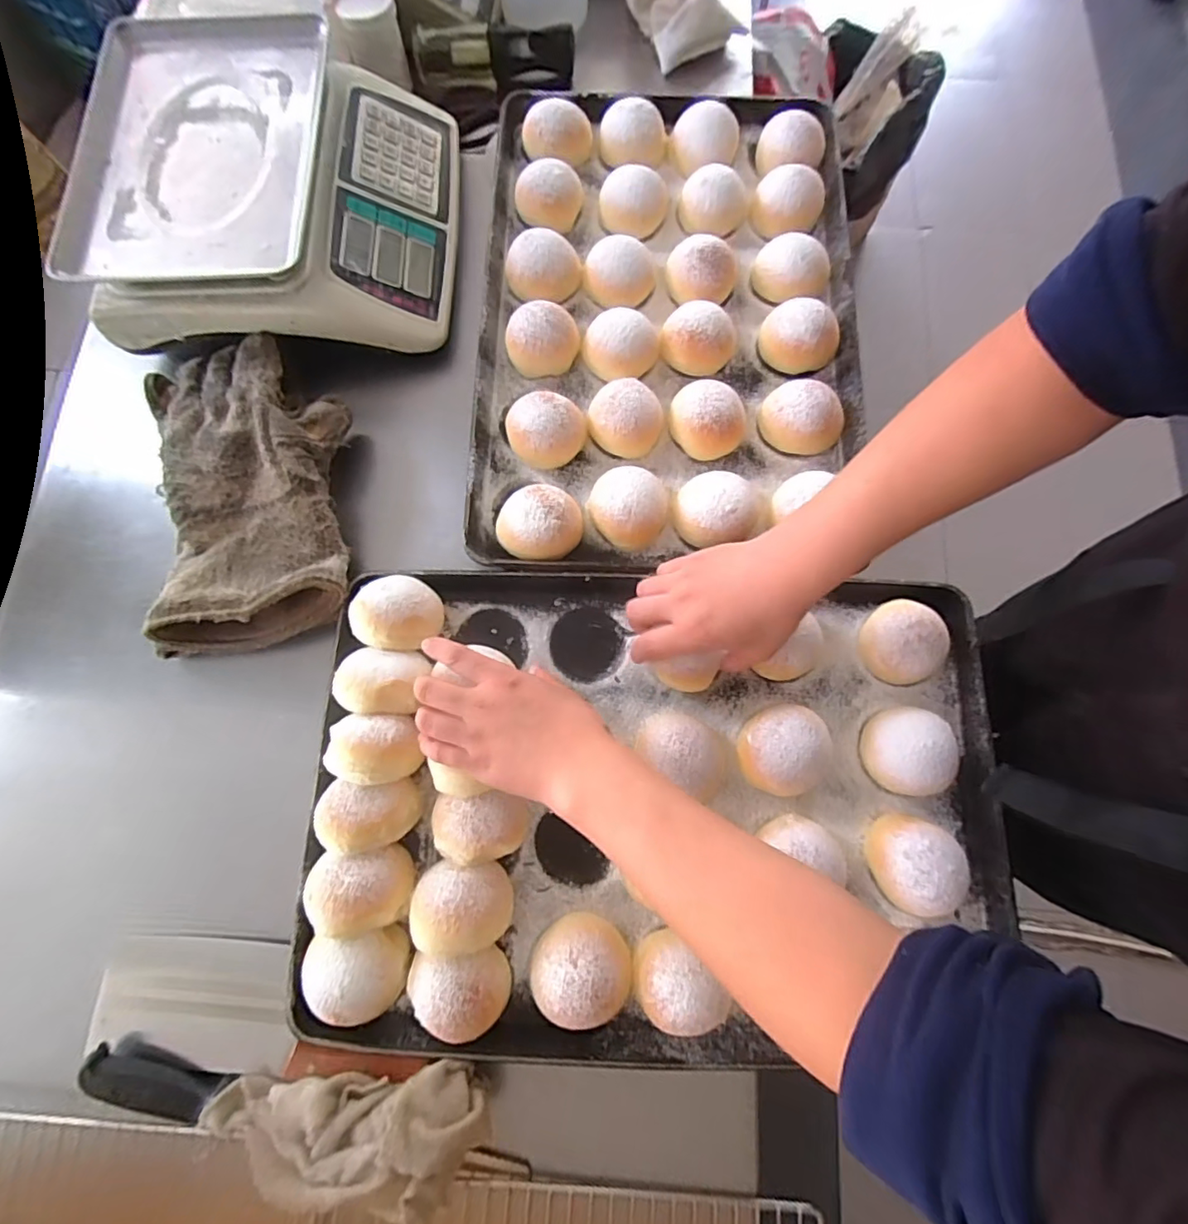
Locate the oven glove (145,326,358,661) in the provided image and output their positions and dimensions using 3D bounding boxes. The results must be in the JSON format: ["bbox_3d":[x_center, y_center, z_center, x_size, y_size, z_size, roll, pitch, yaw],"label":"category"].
[{"bbox_3d":[-0.334,-0.125,0.547,0.182,0.061,0.313,-9,75,-1],"label":"oven glove"}]

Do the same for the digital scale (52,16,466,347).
[{"bbox_3d":[-0.329,-0.449,0.602,0.343,0.099,0.336,1,75,1],"label":"digital scale"}]

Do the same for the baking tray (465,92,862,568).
[{"bbox_3d":[0.076,-0.326,0.609,0.384,0.051,0.565,1,75,1],"label":"baking tray"}]

